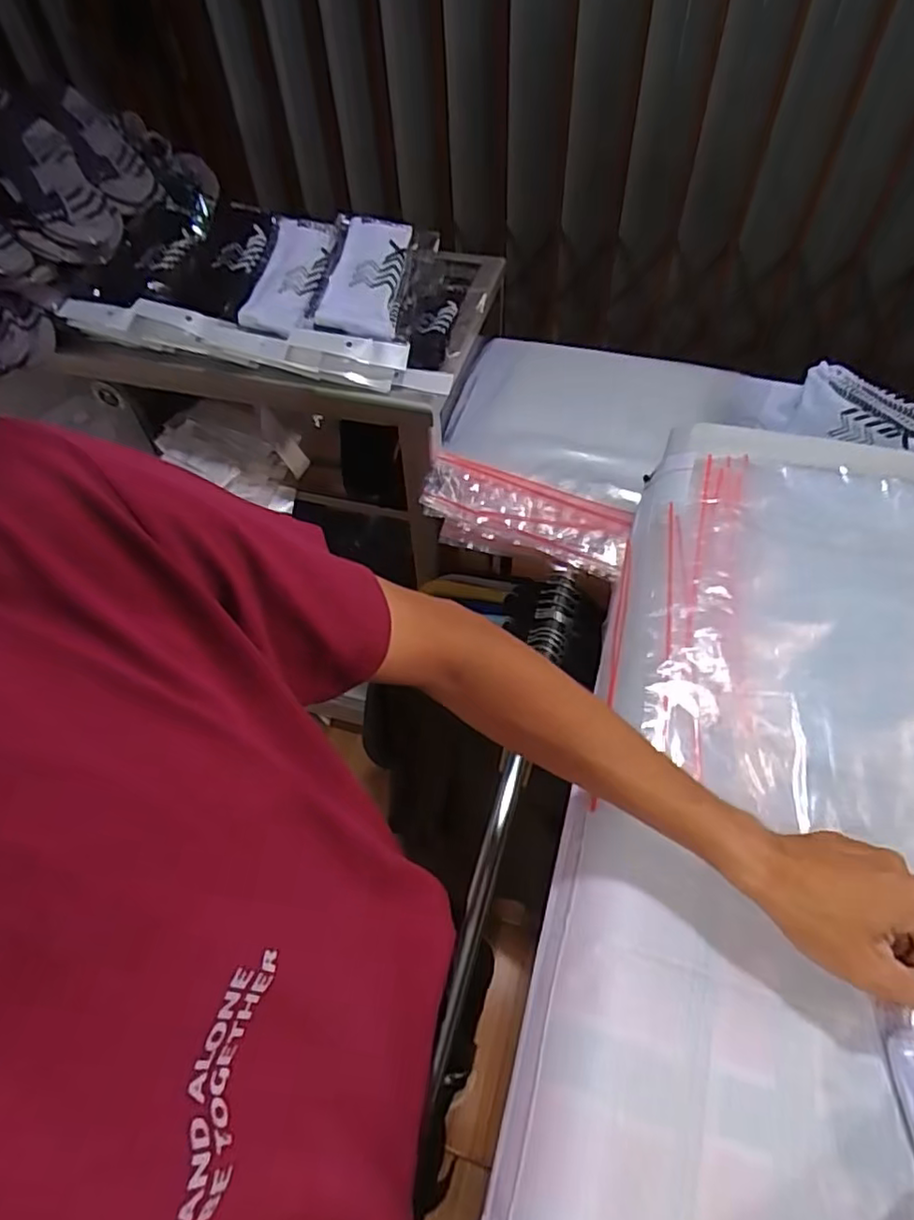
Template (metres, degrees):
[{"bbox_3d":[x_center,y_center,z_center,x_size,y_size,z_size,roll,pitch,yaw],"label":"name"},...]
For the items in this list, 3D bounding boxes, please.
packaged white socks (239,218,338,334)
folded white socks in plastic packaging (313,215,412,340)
[{"bbox_3d":[-0.207,-0.405,0.785,0.089,0.036,0.174,7,69,7],"label":"packaged white socks"},{"bbox_3d":[-0.112,-0.400,0.775,0.093,0.025,0.183,3,71,5],"label":"folded white socks in plastic packaging"}]

